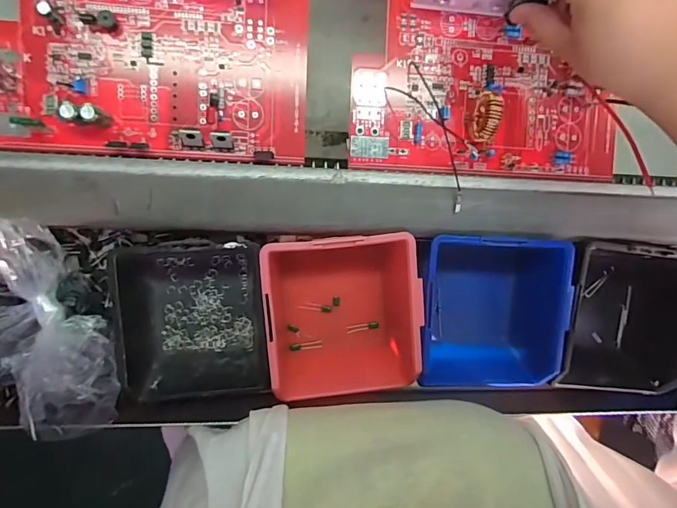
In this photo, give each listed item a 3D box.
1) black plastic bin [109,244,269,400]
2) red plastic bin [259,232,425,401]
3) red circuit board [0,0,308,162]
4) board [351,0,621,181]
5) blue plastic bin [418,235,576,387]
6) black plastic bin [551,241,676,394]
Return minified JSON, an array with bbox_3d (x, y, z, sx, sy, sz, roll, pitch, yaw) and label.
[{"bbox_3d":[-0.112,0.054,0.350,0.106,0.074,0.121,-3,94,-5],"label":"black plastic bin"},{"bbox_3d":[0.002,0.056,0.363,0.119,0.079,0.135,-5,95,-5],"label":"red plastic bin"},{"bbox_3d":[-0.132,-0.168,0.293,0.222,0.048,0.196,1,94,-5],"label":"red circuit board"},{"bbox_3d":[0.124,-0.163,0.328,0.219,0.052,0.195,1,90,-8],"label":"board"},{"bbox_3d":[0.124,0.051,0.379,0.121,0.071,0.132,3,94,-5],"label":"blue plastic bin"},{"bbox_3d":[0.242,0.057,0.392,0.124,0.077,0.127,5,94,-5],"label":"black plastic bin"}]

